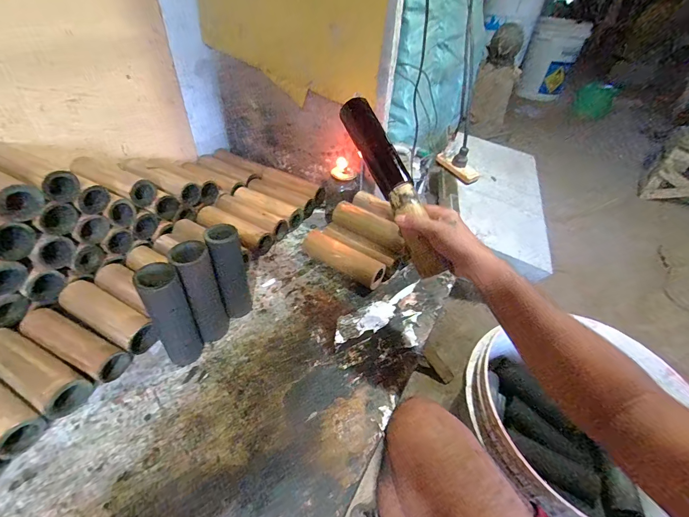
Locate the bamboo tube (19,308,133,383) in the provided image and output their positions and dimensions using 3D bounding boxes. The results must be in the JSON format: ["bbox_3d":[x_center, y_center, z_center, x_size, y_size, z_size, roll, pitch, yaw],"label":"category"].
[{"bbox_3d":[-0.421,0.135,0.521,0.178,0.045,0.056,16,42,15],"label":"bamboo tube"}]

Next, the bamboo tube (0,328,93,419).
[{"bbox_3d":[-0.452,0.161,0.485,0.179,0.056,0.060,21,43,19],"label":"bamboo tube"}]

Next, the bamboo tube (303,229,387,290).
[{"bbox_3d":[0.002,0.008,0.702,0.167,0.057,0.044,27,45,25],"label":"bamboo tube"}]

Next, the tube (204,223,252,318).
[{"bbox_3d":[-0.190,0.027,0.567,0.052,0.179,0.045,-12,42,-16],"label":"tube"}]

